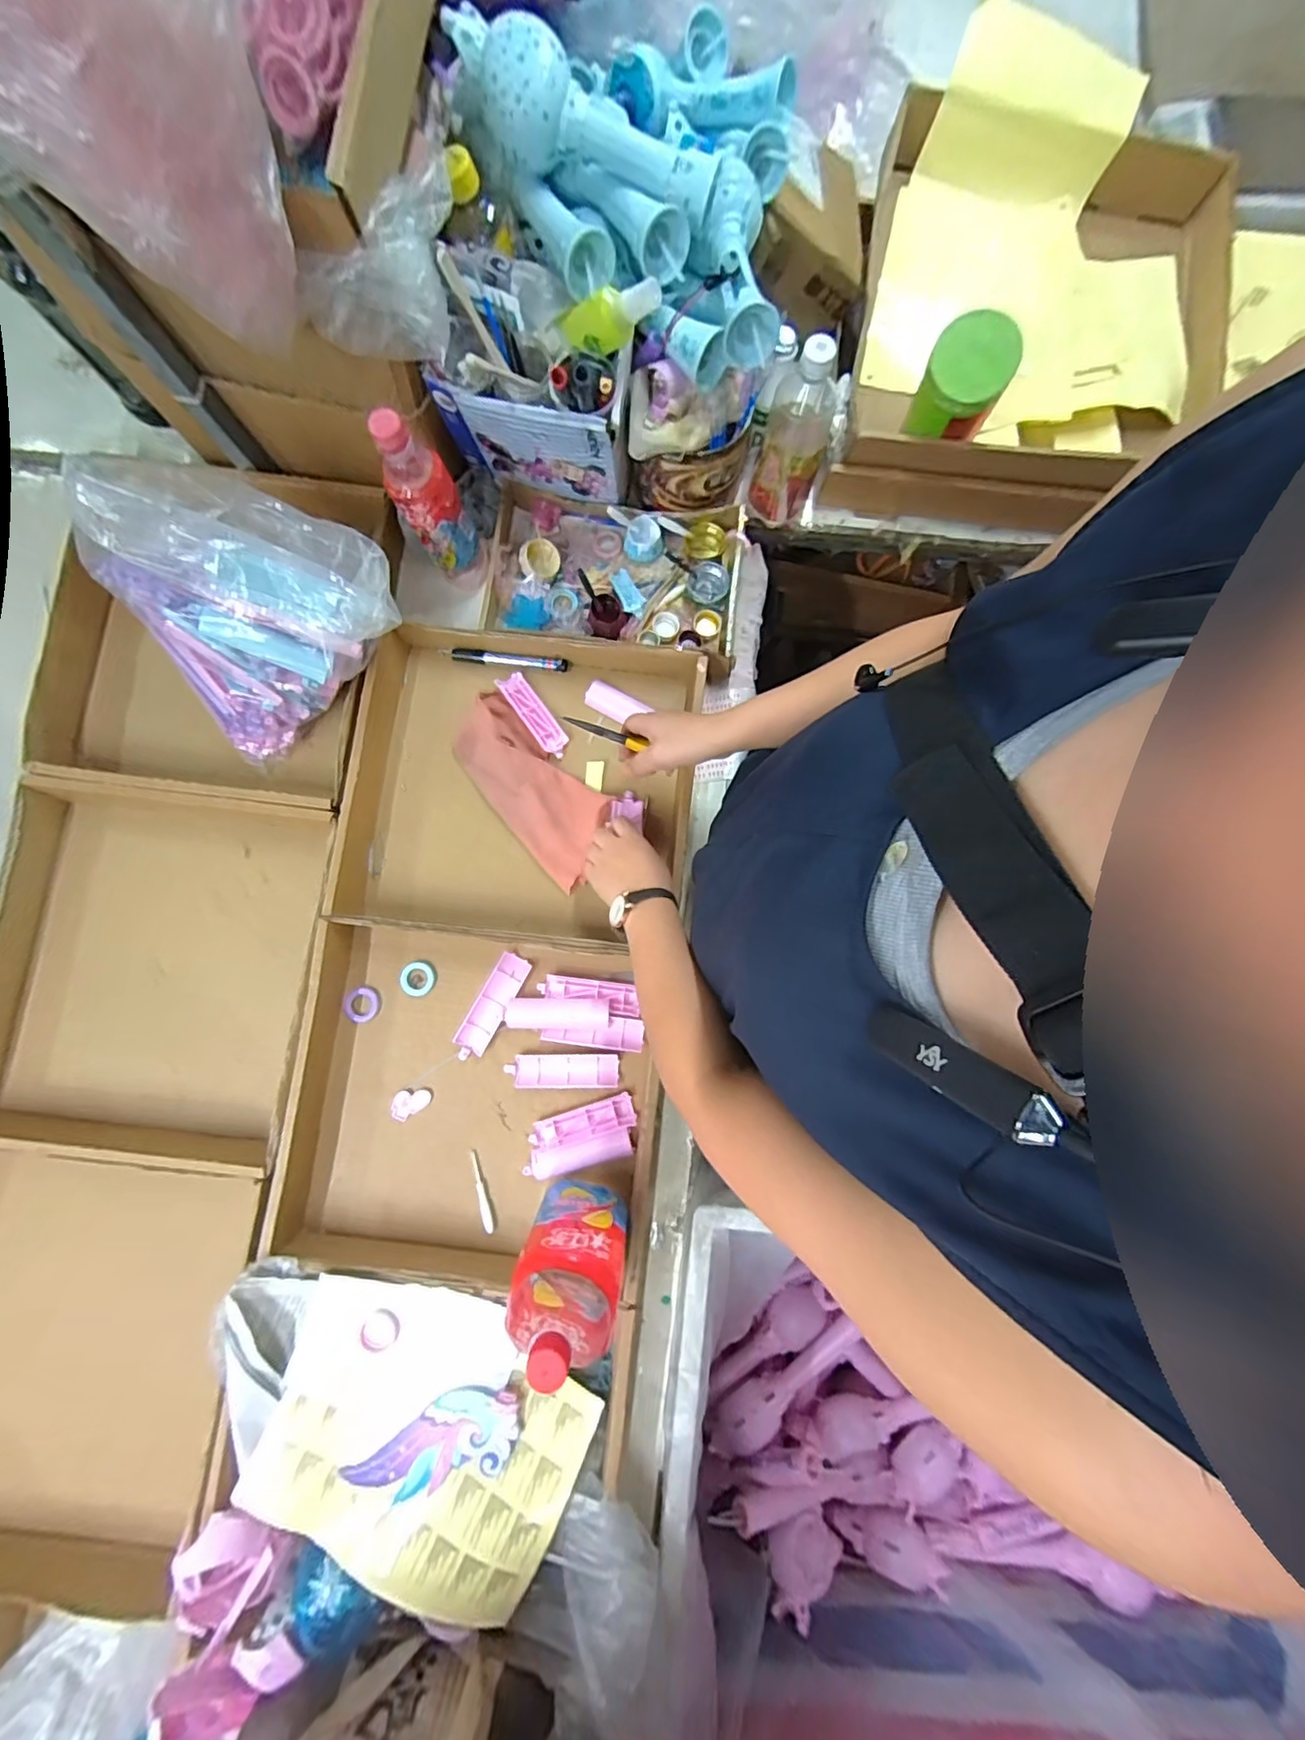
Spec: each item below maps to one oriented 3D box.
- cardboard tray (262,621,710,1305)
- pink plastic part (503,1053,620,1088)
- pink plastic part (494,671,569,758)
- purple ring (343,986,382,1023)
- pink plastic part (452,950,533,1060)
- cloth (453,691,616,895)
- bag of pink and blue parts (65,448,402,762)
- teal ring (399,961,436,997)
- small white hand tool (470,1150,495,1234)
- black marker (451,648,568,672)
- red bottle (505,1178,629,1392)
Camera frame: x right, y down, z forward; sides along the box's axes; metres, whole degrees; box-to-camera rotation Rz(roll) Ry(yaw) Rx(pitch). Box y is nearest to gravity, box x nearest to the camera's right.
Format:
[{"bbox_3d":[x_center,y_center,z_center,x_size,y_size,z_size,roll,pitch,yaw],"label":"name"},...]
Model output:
[{"bbox_3d":[-0.168,0.074,0.622,0.385,0.073,0.693,6,84,-1],"label":"cardboard tray"},{"bbox_3d":[-0.100,0.221,0.612,0.123,0.007,0.036,0,79,1],"label":"pink plastic part"},{"bbox_3d":[-0.140,-0.186,0.658,0.032,0.016,0.114,-36,86,-5],"label":"pink plastic part"},{"bbox_3d":[-0.326,0.151,0.624,0.039,0.007,0.038,0,84,-2],"label":"purple ring"},{"bbox_3d":[-0.181,0.153,0.624,0.036,0.013,0.123,28,84,1],"label":"pink plastic part"},{"bbox_3d":[-0.137,-0.099,0.648,0.106,0.031,0.237,-37,89,-5],"label":"cloth"},{"bbox_3d":[-0.406,-0.248,0.532,0.265,0.219,0.085,-30,51,29],"label":"bag of pink and blue parts"},{"bbox_3d":[-0.268,0.124,0.631,0.040,0.006,0.037,0,84,-2],"label":"teal ring"},{"bbox_3d":[-0.186,0.350,0.604,0.011,0.006,0.084,-17,85,-4],"label":"small white hand tool"},{"bbox_3d":[-0.172,-0.253,0.669,0.135,0.018,0.015,5,84,-1],"label":"black marker"},{"bbox_3d":[-0.076,0.366,0.495,0.088,0.220,0.087,13,84,0],"label":"red bottle"}]

